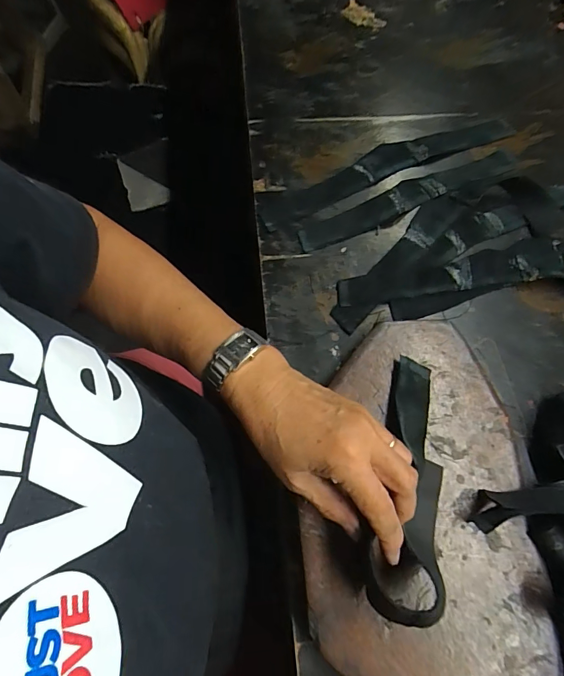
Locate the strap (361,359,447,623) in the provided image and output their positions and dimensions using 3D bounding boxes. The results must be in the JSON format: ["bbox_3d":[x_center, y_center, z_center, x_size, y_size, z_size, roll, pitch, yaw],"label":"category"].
[{"bbox_3d":[0.093,0.101,0.295,0.057,0.032,0.179,8,65,3],"label":"strap"}]

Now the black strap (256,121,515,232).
[{"bbox_3d":[0.111,-0.185,0.425,0.292,0.007,0.047,-23,70,-9],"label":"black strap"}]

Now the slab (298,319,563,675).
[{"bbox_3d":[0.098,0.118,0.306,0.168,0.025,0.266,-4,69,-3],"label":"slab"}]

